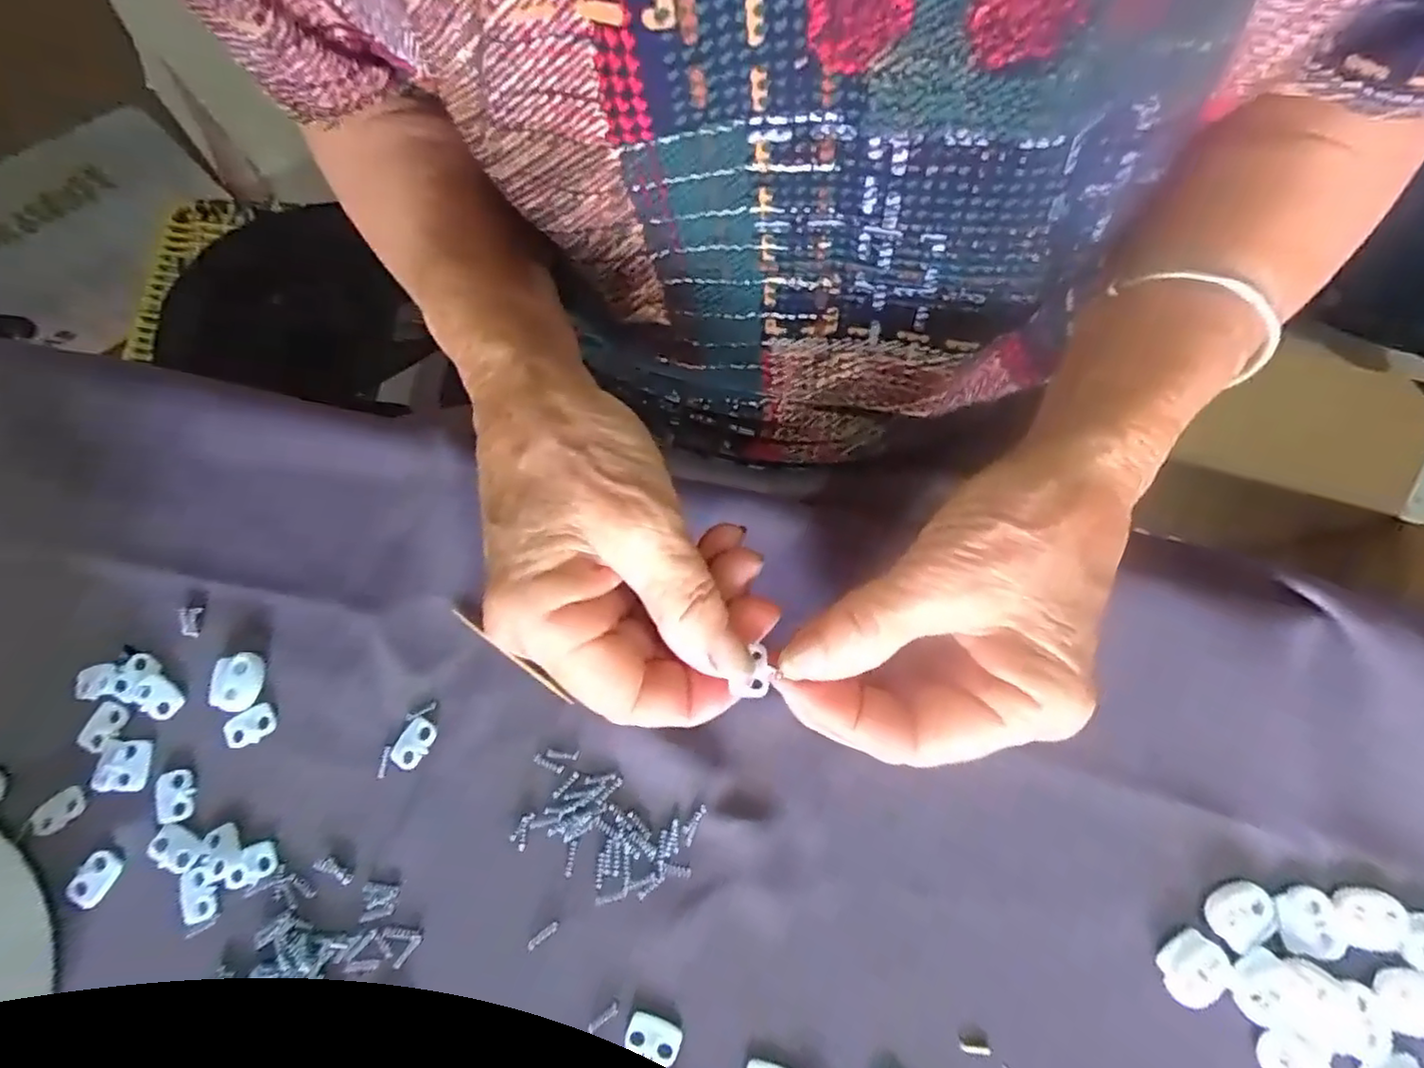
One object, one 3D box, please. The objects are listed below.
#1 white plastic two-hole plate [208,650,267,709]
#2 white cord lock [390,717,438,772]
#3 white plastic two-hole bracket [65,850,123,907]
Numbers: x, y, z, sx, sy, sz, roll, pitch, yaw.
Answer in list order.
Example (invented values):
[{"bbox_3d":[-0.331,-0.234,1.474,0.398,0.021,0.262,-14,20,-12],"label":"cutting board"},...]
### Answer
[{"bbox_3d":[-0.185,0.057,0.260,0.018,0.006,0.021,-5,74,1],"label":"white plastic two-hole plate"},{"bbox_3d":[-0.113,0.079,0.253,0.012,0.004,0.019,33,78,11],"label":"white cord lock"},{"bbox_3d":[-0.224,0.125,0.242,0.013,0.004,0.018,25,75,9],"label":"white plastic two-hole bracket"}]

